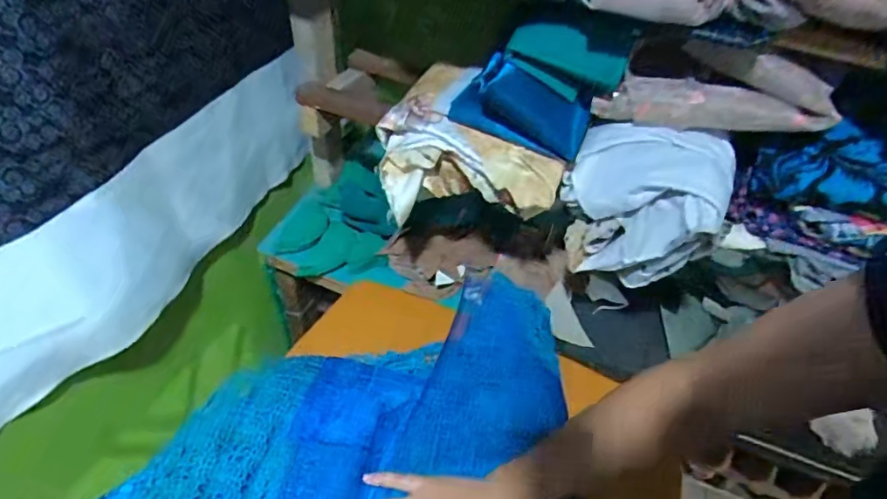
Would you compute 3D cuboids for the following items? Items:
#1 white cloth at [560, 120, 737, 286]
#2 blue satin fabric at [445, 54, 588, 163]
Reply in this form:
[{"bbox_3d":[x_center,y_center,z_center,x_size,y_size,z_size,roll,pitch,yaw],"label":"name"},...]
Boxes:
[{"bbox_3d":[0.239,-0.052,0.624,0.181,0.172,0.122,23,47,15],"label":"white cloth"},{"bbox_3d":[0.089,-0.173,0.614,0.164,0.084,0.076,26,47,18],"label":"blue satin fabric"}]

